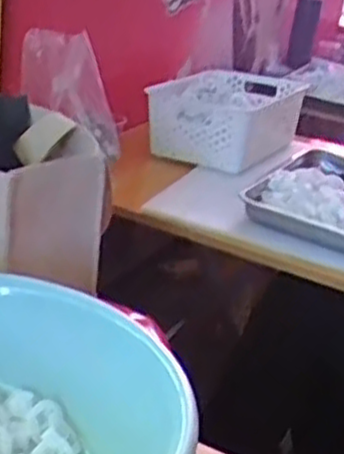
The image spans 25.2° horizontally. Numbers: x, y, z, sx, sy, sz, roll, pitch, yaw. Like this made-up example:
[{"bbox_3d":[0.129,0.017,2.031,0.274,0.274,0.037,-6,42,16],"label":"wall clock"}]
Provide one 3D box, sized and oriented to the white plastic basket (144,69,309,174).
[{"bbox_3d":[0.102,-0.192,1.392,0.218,0.113,0.287,18,25,23],"label":"white plastic basket"}]

